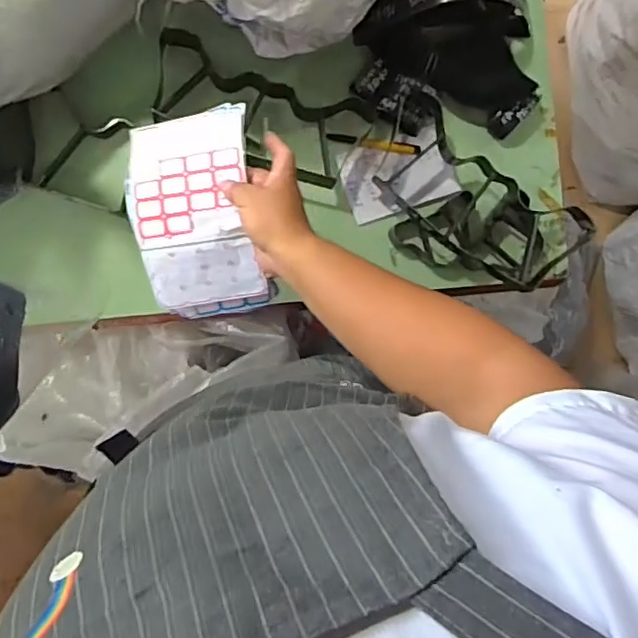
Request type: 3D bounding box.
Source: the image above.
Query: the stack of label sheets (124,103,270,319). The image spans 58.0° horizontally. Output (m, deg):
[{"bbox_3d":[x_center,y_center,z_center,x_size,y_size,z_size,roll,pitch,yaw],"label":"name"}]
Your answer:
[{"bbox_3d":[-0.128,-0.104,0.600,0.125,0.036,0.207,-6,104,3],"label":"stack of label sheets"}]

